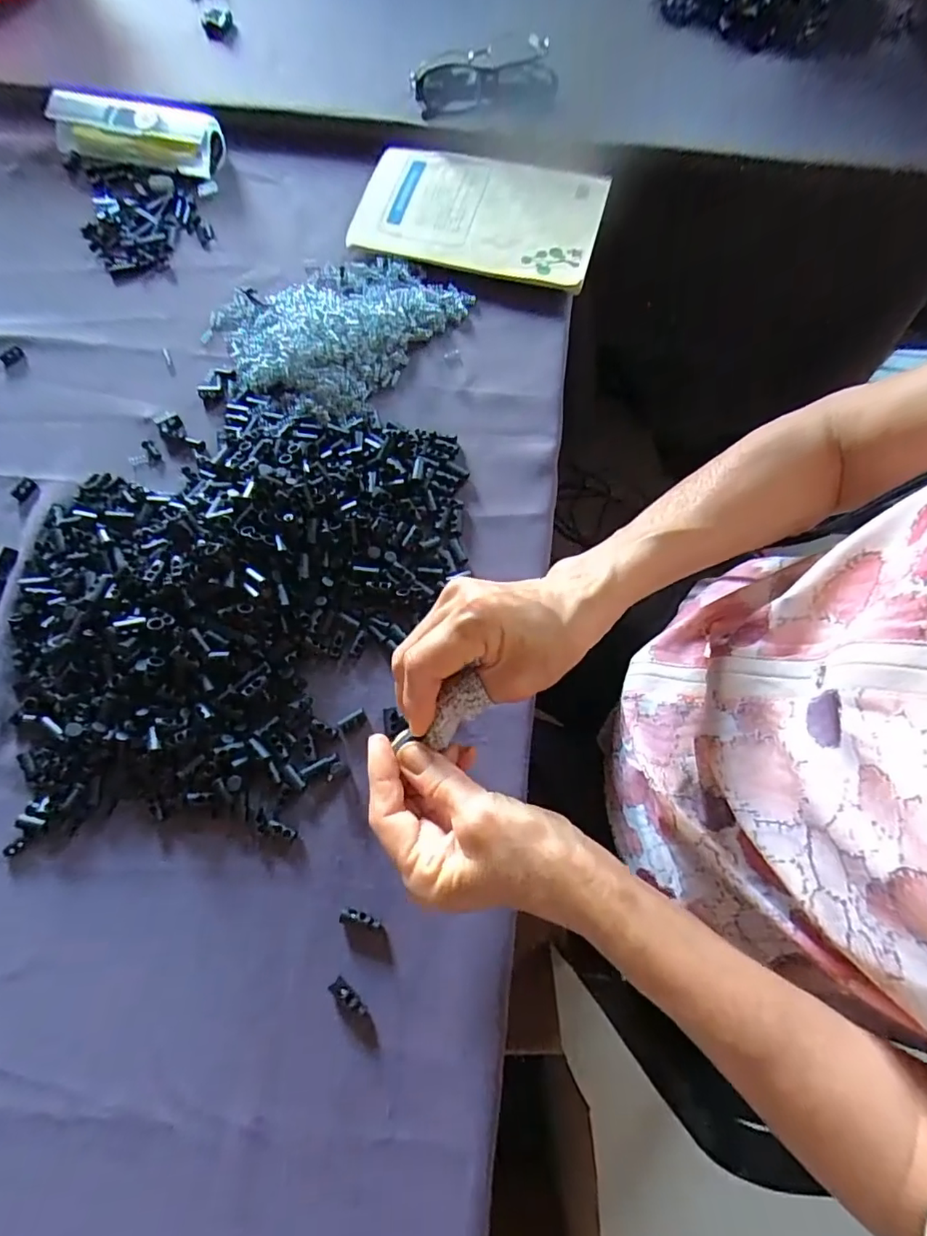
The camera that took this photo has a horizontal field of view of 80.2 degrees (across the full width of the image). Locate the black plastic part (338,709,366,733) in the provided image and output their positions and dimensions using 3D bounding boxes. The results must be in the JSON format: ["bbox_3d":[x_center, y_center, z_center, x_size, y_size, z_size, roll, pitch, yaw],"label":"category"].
[{"bbox_3d":[-0.072,0.067,0.360,0.018,0.004,0.009,-34,75,-9],"label":"black plastic part"}]

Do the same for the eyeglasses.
[{"bbox_3d":[0.021,-0.490,0.501,0.132,0.034,0.044,-15,72,-4],"label":"eyeglasses"}]

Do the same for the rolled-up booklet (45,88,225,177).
[{"bbox_3d":[-0.306,-0.455,0.513,0.160,0.032,0.051,12,73,5],"label":"rolled-up booklet"}]

